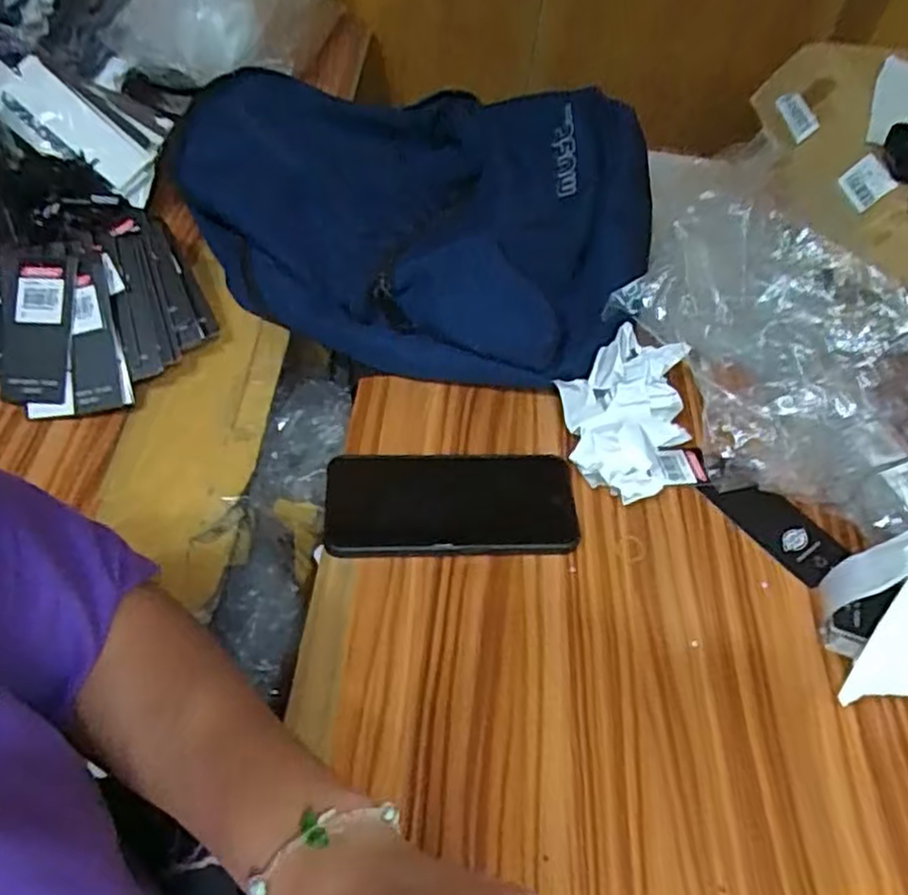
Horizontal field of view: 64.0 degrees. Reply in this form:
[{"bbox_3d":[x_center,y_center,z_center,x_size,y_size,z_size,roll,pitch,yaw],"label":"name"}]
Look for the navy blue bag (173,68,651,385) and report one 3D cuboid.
[{"bbox_3d":[-0.052,-0.218,0.624,0.415,0.095,0.292,17,51,8],"label":"navy blue bag"}]

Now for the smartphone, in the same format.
[{"bbox_3d":[-0.002,0.038,0.498,0.167,0.011,0.078,-3,55,-3],"label":"smartphone"}]

